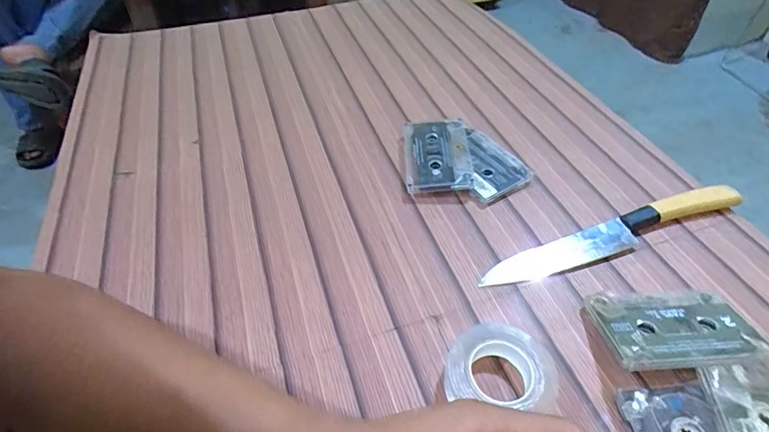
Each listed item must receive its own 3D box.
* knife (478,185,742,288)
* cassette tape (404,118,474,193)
[{"bbox_3d":[0.197,0.015,0.372,0.247,0.022,0.027,-16,49,-12],"label":"knife"},{"bbox_3d":[0.053,-0.065,0.440,0.064,0.010,0.098,-4,49,5],"label":"cassette tape"}]

